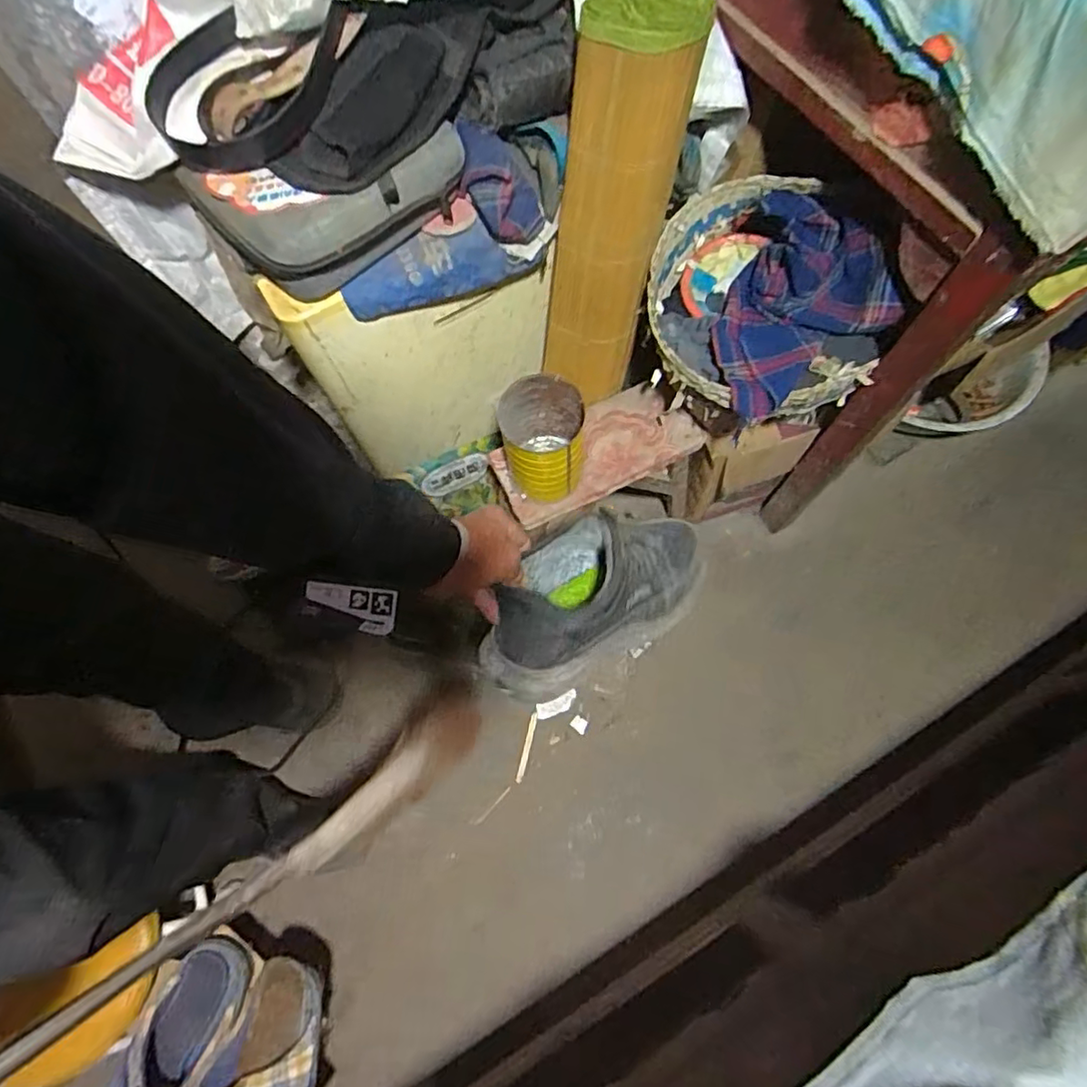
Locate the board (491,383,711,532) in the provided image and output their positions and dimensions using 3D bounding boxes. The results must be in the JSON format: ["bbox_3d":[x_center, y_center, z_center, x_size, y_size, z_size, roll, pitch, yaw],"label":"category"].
[{"bbox_3d":[0.073,-0.127,0.840,0.270,0.028,0.122,-27,73,-7],"label":"board"}]

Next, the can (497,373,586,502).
[{"bbox_3d":[-0.002,-0.123,0.764,0.099,0.145,0.103,0,72,1],"label":"can"}]

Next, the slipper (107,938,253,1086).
[{"bbox_3d":[-0.433,0.624,0.714,0.120,0.070,0.268,11,72,5],"label":"slipper"}]

